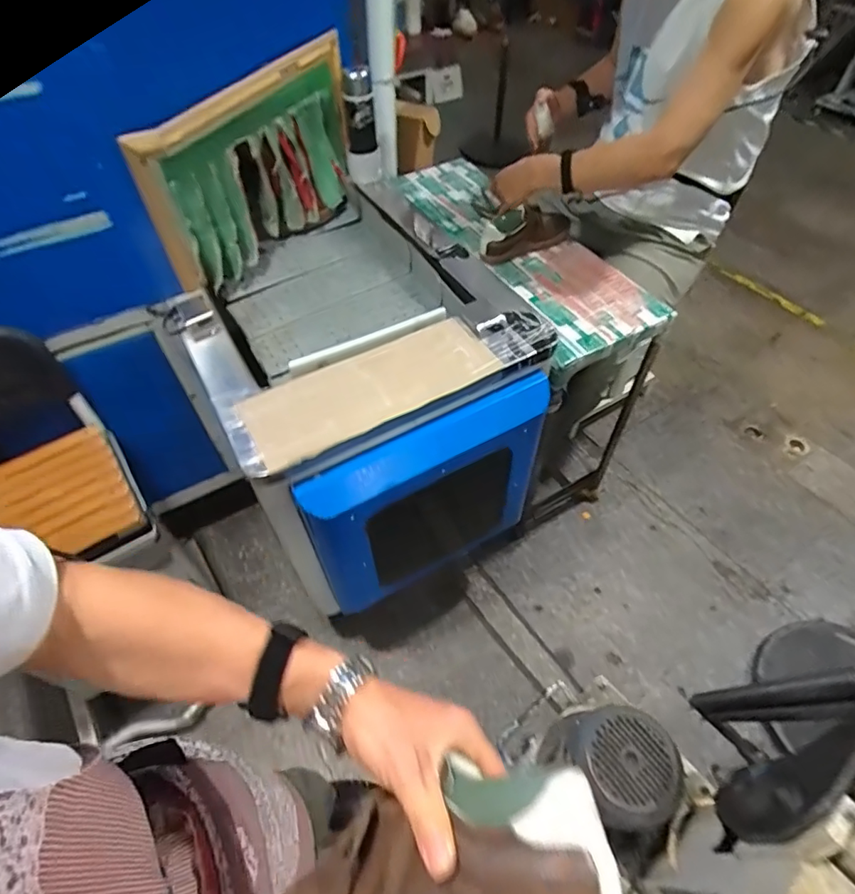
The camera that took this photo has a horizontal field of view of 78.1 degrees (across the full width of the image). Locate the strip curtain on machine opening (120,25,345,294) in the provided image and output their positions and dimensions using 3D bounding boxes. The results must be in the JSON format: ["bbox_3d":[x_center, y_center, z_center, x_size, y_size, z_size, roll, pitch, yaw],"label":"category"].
[{"bbox_3d":[-0.327,-0.573,1.097,0.156,0.322,0.549,19,55,16],"label":"strip curtain on machine opening"}]

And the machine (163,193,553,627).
[{"bbox_3d":[-0.134,-0.111,1.163,0.582,0.465,0.667,-26,56,-17],"label":"machine"}]

